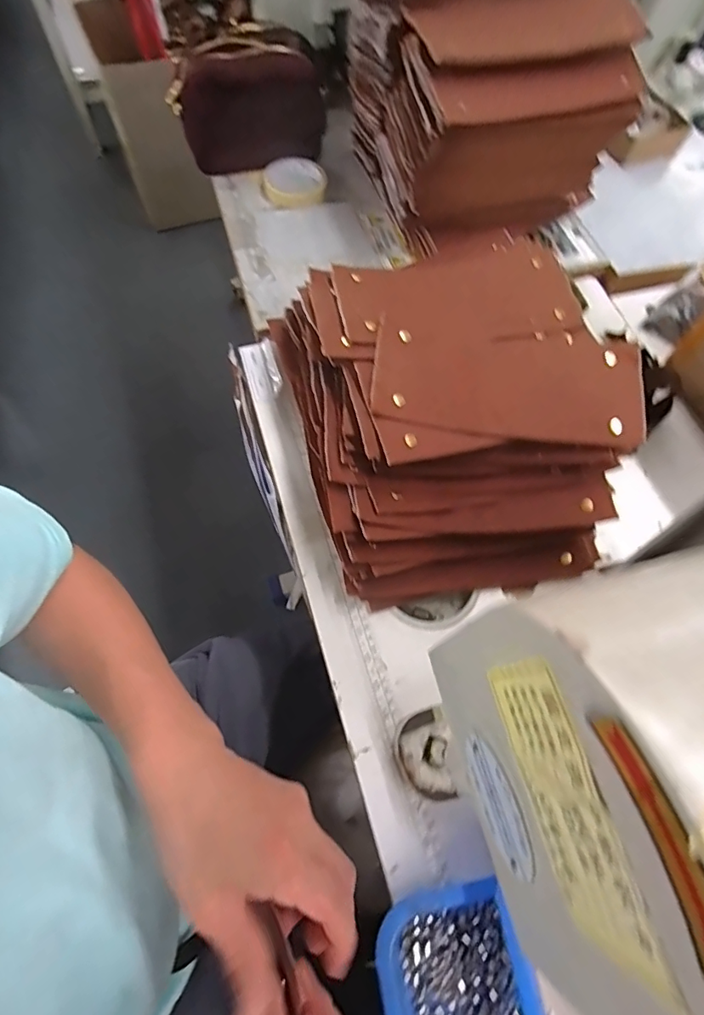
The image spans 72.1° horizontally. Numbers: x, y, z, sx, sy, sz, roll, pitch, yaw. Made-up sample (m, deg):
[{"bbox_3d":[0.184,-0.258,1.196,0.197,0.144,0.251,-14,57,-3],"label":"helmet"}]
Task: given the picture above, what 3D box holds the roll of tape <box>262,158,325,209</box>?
[{"bbox_3d":[-0.086,-0.492,0.732,0.093,0.021,0.093,1,66,-3],"label":"roll of tape"}]

